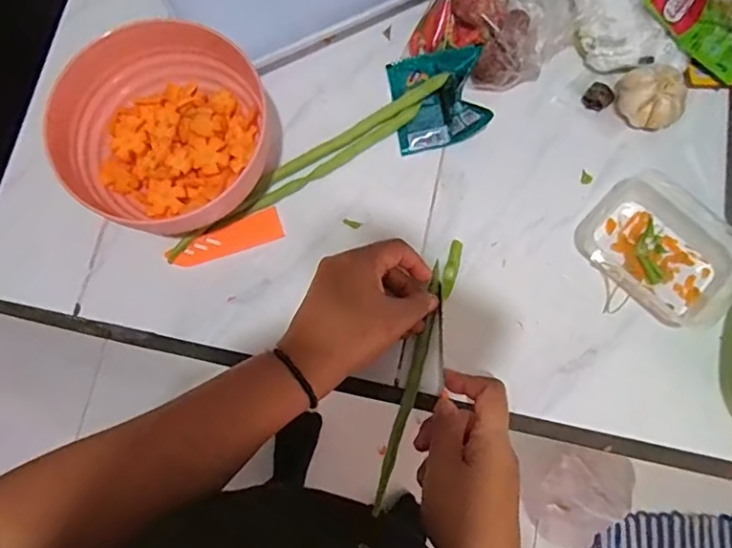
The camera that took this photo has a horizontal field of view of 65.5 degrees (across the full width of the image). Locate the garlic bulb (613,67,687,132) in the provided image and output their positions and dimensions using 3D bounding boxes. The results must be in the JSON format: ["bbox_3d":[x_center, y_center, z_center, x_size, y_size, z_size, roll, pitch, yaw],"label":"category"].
[{"bbox_3d":[0.222,-0.137,0.442,0.046,0.031,0.041,8,78,3],"label":"garlic bulb"}]

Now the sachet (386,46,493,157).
[{"bbox_3d":[0.057,-0.142,0.450,0.068,0.030,0.077,-9,78,-1],"label":"sachet"}]

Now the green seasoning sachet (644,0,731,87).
[{"bbox_3d":[0.264,-0.199,0.451,0.052,0.013,0.102,-38,79,-7],"label":"green seasoning sachet"}]

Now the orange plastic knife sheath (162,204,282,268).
[{"bbox_3d":[-0.109,-0.027,0.441,0.087,0.006,0.025,-19,78,-3],"label":"orange plastic knife sheath"}]

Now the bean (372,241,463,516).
[{"bbox_3d":[0.036,0.071,0.415,0.016,0.010,0.201,18,79,5],"label":"bean"}]

